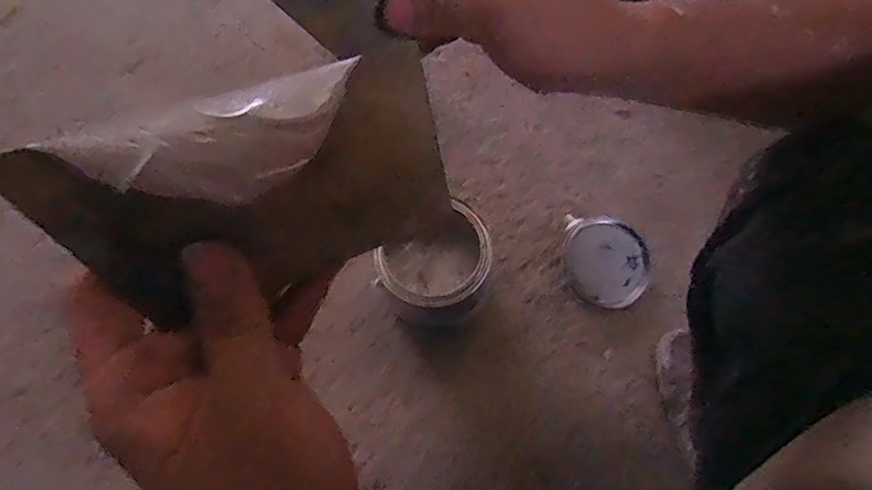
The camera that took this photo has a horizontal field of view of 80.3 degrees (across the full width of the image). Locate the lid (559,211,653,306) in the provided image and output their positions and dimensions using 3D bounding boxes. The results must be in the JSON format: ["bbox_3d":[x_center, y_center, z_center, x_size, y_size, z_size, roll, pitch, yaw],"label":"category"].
[{"bbox_3d":[0.271,0.027,0.827,0.134,0.009,0.138,0,87,2],"label":"lid"}]

